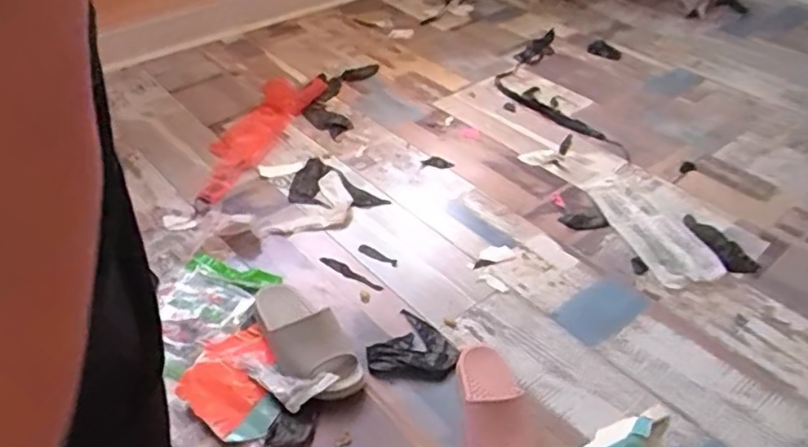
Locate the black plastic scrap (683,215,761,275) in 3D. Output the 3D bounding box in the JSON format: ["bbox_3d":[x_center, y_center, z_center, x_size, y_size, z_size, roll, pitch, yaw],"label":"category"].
[{"bbox_3d":[0.591,0.037,1.192,0.053,0.009,0.161,-13,41,-12],"label":"black plastic scrap"}]

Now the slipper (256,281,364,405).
[{"bbox_3d":[-0.158,0.177,1.020,0.109,0.074,0.282,-21,43,-21],"label":"slipper"}]

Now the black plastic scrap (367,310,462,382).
[{"bbox_3d":[0.017,0.209,1.019,0.132,0.012,0.132,25,47,29],"label":"black plastic scrap"}]

